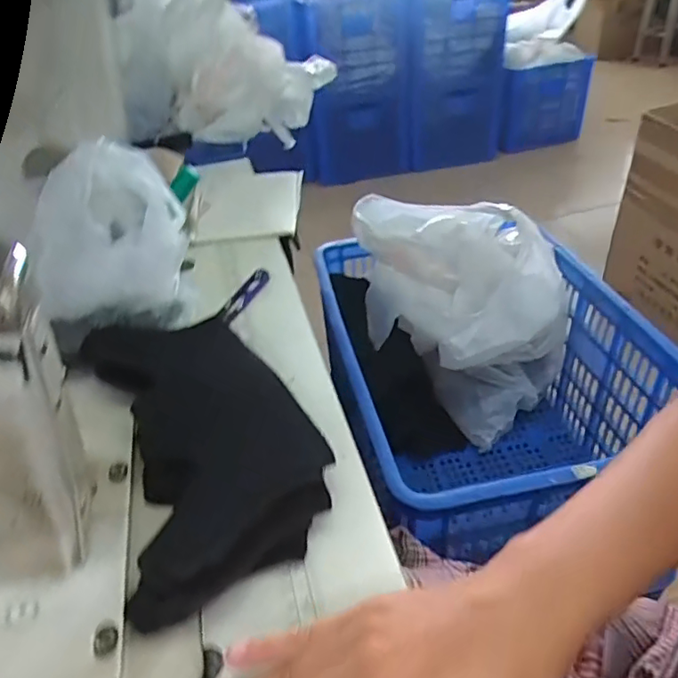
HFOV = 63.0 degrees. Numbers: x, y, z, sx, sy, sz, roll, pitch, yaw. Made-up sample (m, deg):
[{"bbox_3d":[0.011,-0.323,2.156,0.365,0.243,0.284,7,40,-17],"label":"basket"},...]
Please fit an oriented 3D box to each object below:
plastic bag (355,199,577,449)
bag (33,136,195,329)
[{"bbox_3d":[0.193,-0.036,0.920,0.333,0.334,0.208,10,40,20],"label":"plastic bag"},{"bbox_3d":[-0.179,-0.072,0.445,0.054,0.141,0.115,19,43,29],"label":"bag"}]

